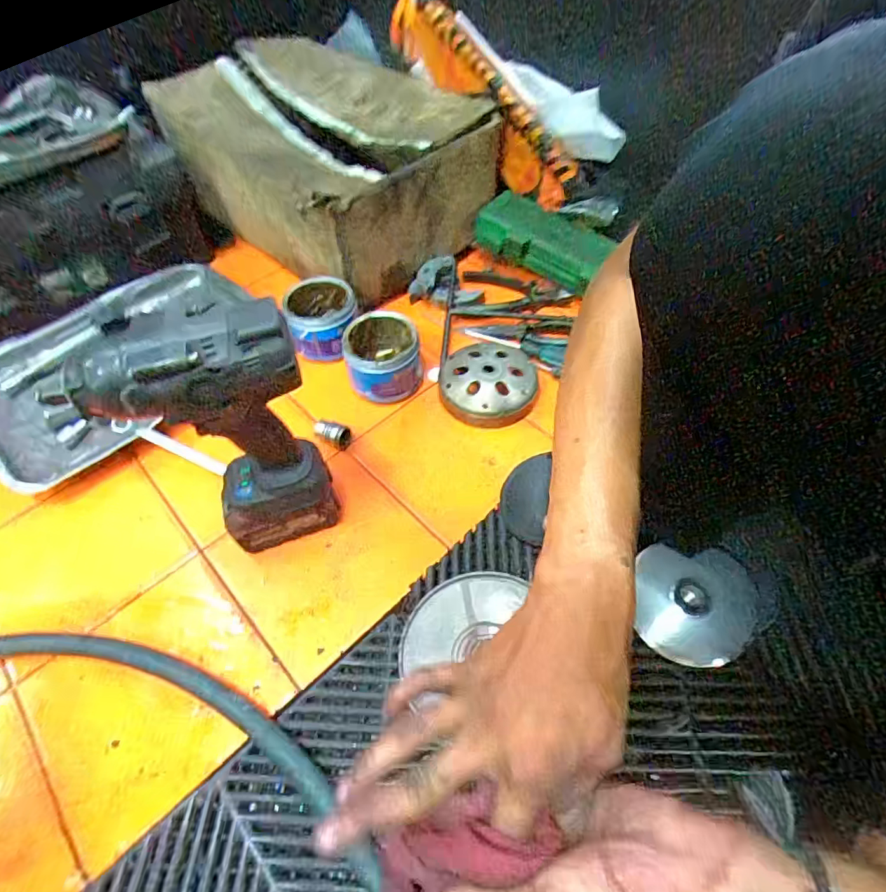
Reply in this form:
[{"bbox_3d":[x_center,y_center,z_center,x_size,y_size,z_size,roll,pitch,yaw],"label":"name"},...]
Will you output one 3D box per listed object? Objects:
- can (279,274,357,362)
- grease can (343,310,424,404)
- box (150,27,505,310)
[{"bbox_3d":[-0.175,-0.183,0.705,0.096,0.075,0.088,-1,54,1],"label":"can"},{"bbox_3d":[-0.078,-0.118,0.654,0.096,0.078,0.103,-7,54,-3],"label":"grease can"},{"bbox_3d":[-0.217,-0.510,0.854,0.591,0.188,0.368,36,63,25],"label":"box"}]

